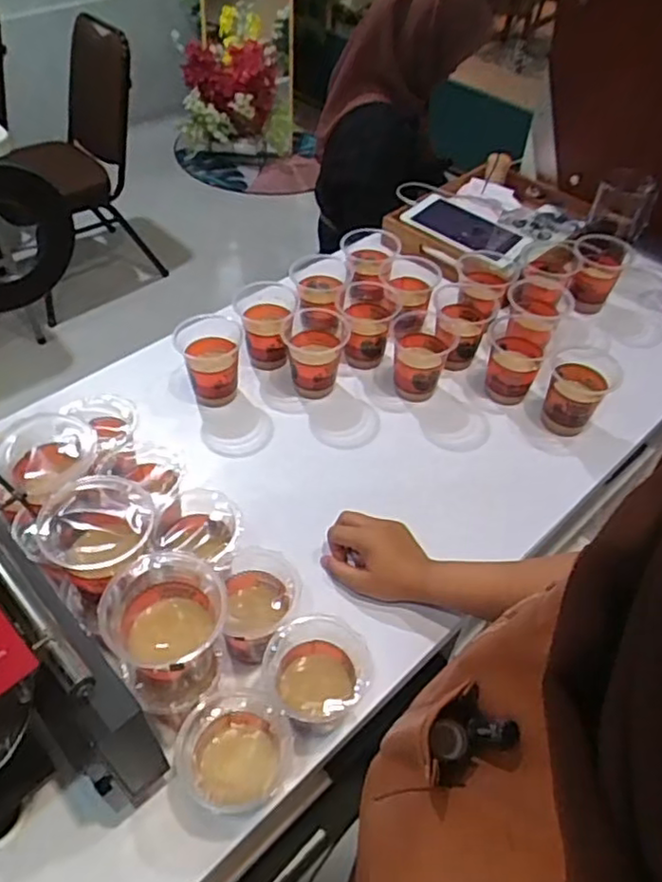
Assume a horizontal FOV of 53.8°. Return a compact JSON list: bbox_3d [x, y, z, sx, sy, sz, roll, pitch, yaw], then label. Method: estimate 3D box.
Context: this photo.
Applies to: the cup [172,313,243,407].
[{"bbox_3d":[-0.162,-0.107,0.893,0.088,0.099,0.086,-15,52,-15],"label":"cup"}]

